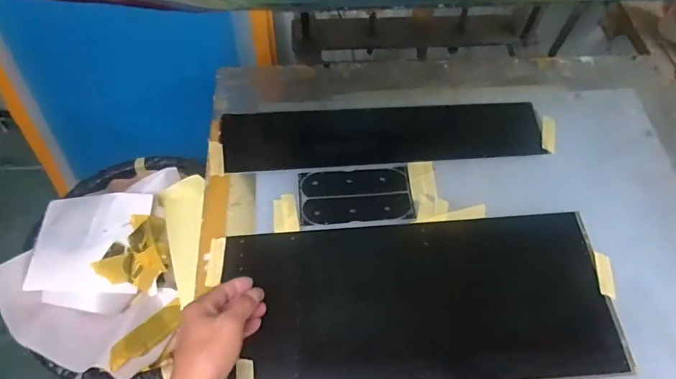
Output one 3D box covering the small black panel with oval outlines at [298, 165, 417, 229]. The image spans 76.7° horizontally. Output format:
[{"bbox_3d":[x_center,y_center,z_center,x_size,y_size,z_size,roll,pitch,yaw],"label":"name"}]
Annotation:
[{"bbox_3d":[0.027,0.010,0.630,0.163,0.007,0.091,-5,64,-4],"label":"small black panel with oval outlines"}]

